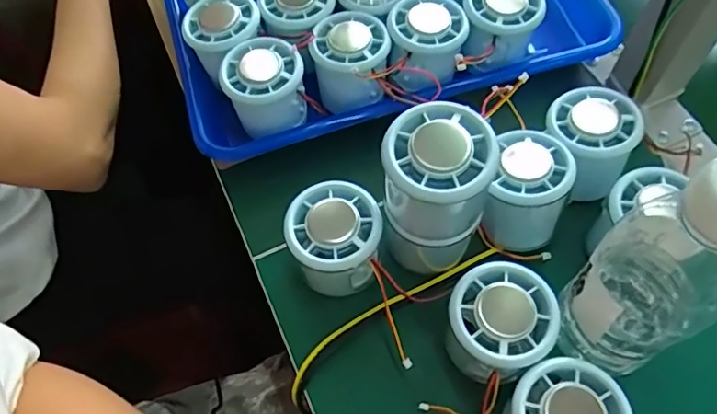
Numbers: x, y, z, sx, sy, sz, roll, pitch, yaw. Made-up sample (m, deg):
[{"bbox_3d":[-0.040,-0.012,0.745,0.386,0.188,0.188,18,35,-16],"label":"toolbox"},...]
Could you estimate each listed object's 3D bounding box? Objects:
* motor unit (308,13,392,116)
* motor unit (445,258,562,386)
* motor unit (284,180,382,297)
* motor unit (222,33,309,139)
[{"bbox_3d":[-0.006,-0.106,0.407,0.055,0.049,0.058,-3,61,0],"label":"motor unit"},{"bbox_3d":[0.079,0.068,0.318,0.053,0.055,0.057,-1,61,1],"label":"motor unit"},{"bbox_3d":[-0.014,0.022,0.343,0.053,0.052,0.056,0,61,1],"label":"motor unit"},{"bbox_3d":[-0.066,-0.084,0.396,0.056,0.047,0.054,-22,63,-10],"label":"motor unit"}]

